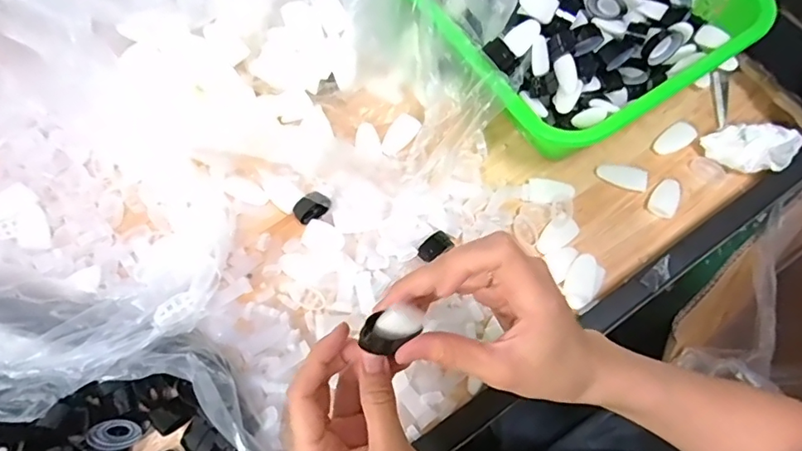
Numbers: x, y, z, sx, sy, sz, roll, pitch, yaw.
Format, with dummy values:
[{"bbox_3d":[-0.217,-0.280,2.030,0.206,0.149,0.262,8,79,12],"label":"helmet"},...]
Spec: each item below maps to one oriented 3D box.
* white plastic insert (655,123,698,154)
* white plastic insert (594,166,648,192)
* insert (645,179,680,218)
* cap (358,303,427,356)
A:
[{"bbox_3d":[0.268,-0.083,0.506,0.042,0.013,0.026,-41,68,-17],"label":"white plastic insert"},{"bbox_3d":[0.209,-0.047,0.489,0.045,0.009,0.023,16,65,10],"label":"white plastic insert"},{"bbox_3d":[0.244,-0.025,0.476,0.024,0.005,0.042,30,68,16],"label":"insert"},{"bbox_3d":[-0.005,0.055,0.278,0.034,0.017,0.020,-31,66,-13],"label":"cap"}]

